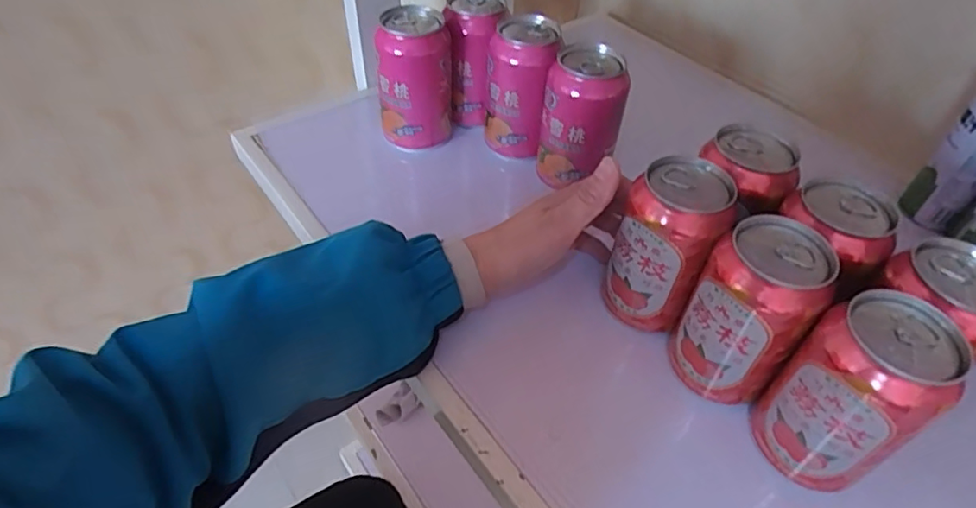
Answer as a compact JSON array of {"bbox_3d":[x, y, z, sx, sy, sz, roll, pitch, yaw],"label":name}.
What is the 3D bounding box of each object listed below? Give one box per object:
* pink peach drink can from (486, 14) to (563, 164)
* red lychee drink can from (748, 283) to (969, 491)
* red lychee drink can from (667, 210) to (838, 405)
[{"bbox_3d":[0.027,-0.140,0.492,0.053,0.107,0.054,1,47,-1],"label":"pink peach drink can"},{"bbox_3d":[0.189,0.075,0.302,0.055,0.106,0.061,-30,55,-27],"label":"red lychee drink can"},{"bbox_3d":[0.150,0.034,0.337,0.062,0.101,0.057,33,53,25],"label":"red lychee drink can"}]

